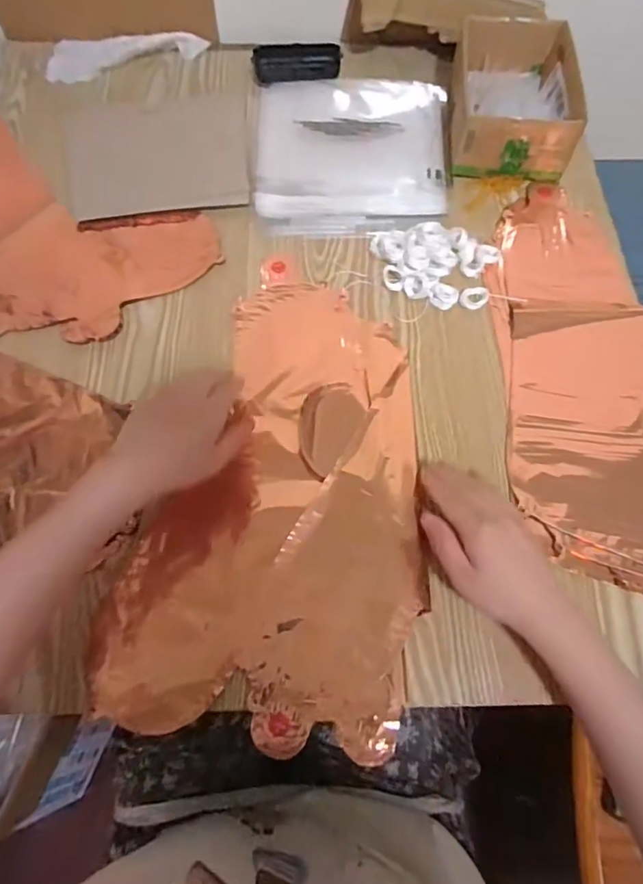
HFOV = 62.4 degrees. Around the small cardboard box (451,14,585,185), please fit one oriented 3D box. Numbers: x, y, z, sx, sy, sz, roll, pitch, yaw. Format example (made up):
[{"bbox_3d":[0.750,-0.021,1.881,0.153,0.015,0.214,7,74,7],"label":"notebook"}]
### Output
[{"bbox_3d":[0.211,-0.385,0.597,0.126,0.070,0.177,3,66,2],"label":"small cardboard box"}]

